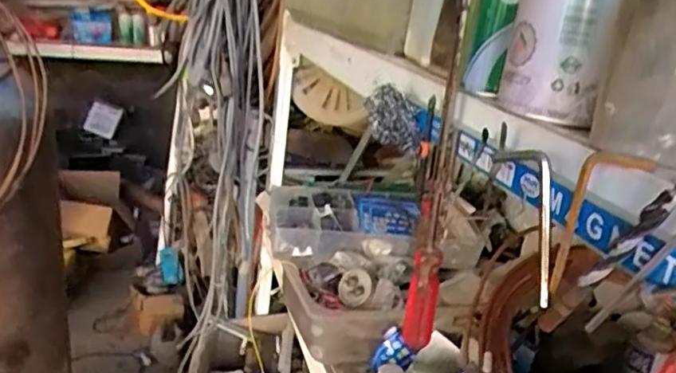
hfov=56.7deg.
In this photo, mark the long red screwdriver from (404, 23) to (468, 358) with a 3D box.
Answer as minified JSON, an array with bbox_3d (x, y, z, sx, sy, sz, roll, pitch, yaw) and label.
[{"bbox_3d":[0.077,0.010,0.485,0.022,0.255,0.024,8,17,8],"label":"long red screwdriver"}]

